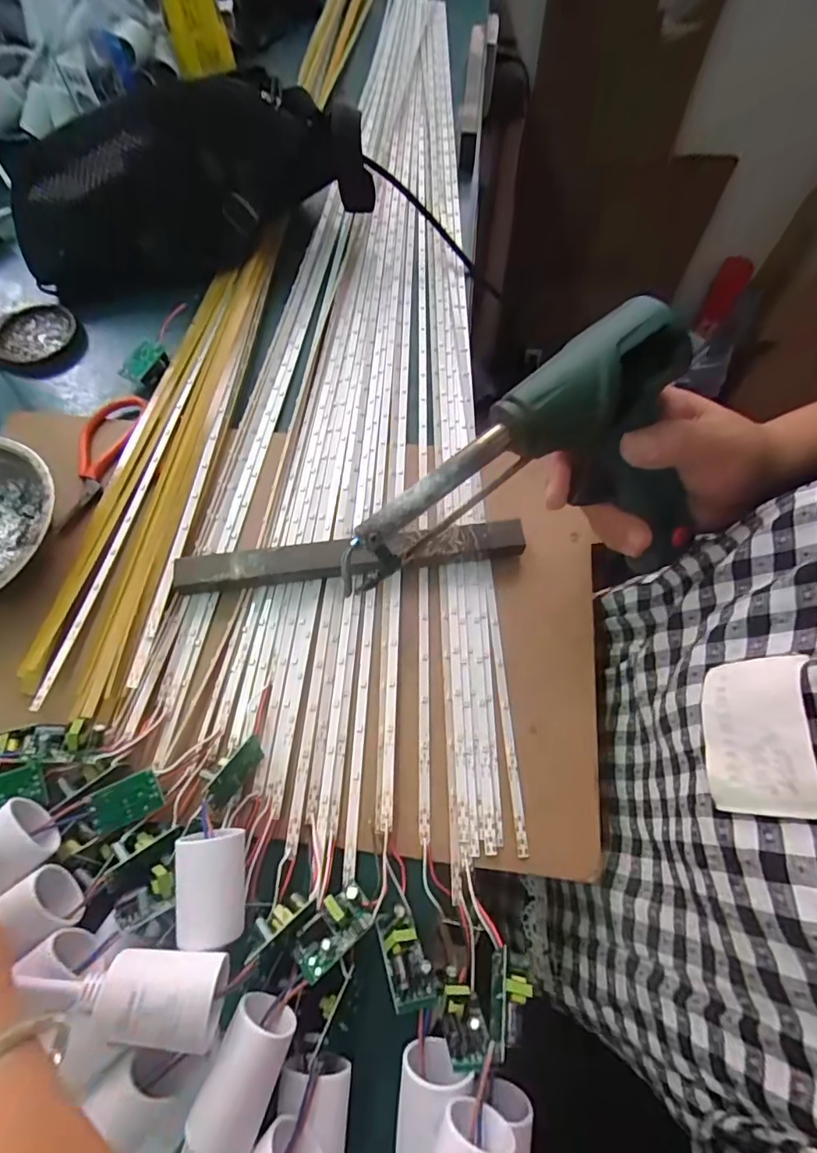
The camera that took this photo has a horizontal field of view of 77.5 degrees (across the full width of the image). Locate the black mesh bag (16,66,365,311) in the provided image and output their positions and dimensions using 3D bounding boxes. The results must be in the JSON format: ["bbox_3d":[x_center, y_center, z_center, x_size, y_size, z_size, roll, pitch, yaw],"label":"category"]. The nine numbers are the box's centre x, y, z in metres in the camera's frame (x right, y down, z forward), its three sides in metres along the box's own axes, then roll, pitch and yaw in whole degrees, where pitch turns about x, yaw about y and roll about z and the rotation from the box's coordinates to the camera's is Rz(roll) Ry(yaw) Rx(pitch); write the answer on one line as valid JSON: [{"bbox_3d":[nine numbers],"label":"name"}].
[{"bbox_3d":[-0.182,-0.318,0.419,0.290,0.109,0.073,-15,66,6],"label":"black mesh bag"}]

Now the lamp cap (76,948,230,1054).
[{"bbox_3d":[-0.101,0.168,0.205,0.052,0.036,0.028,3,66,3],"label":"lamp cap"}]

